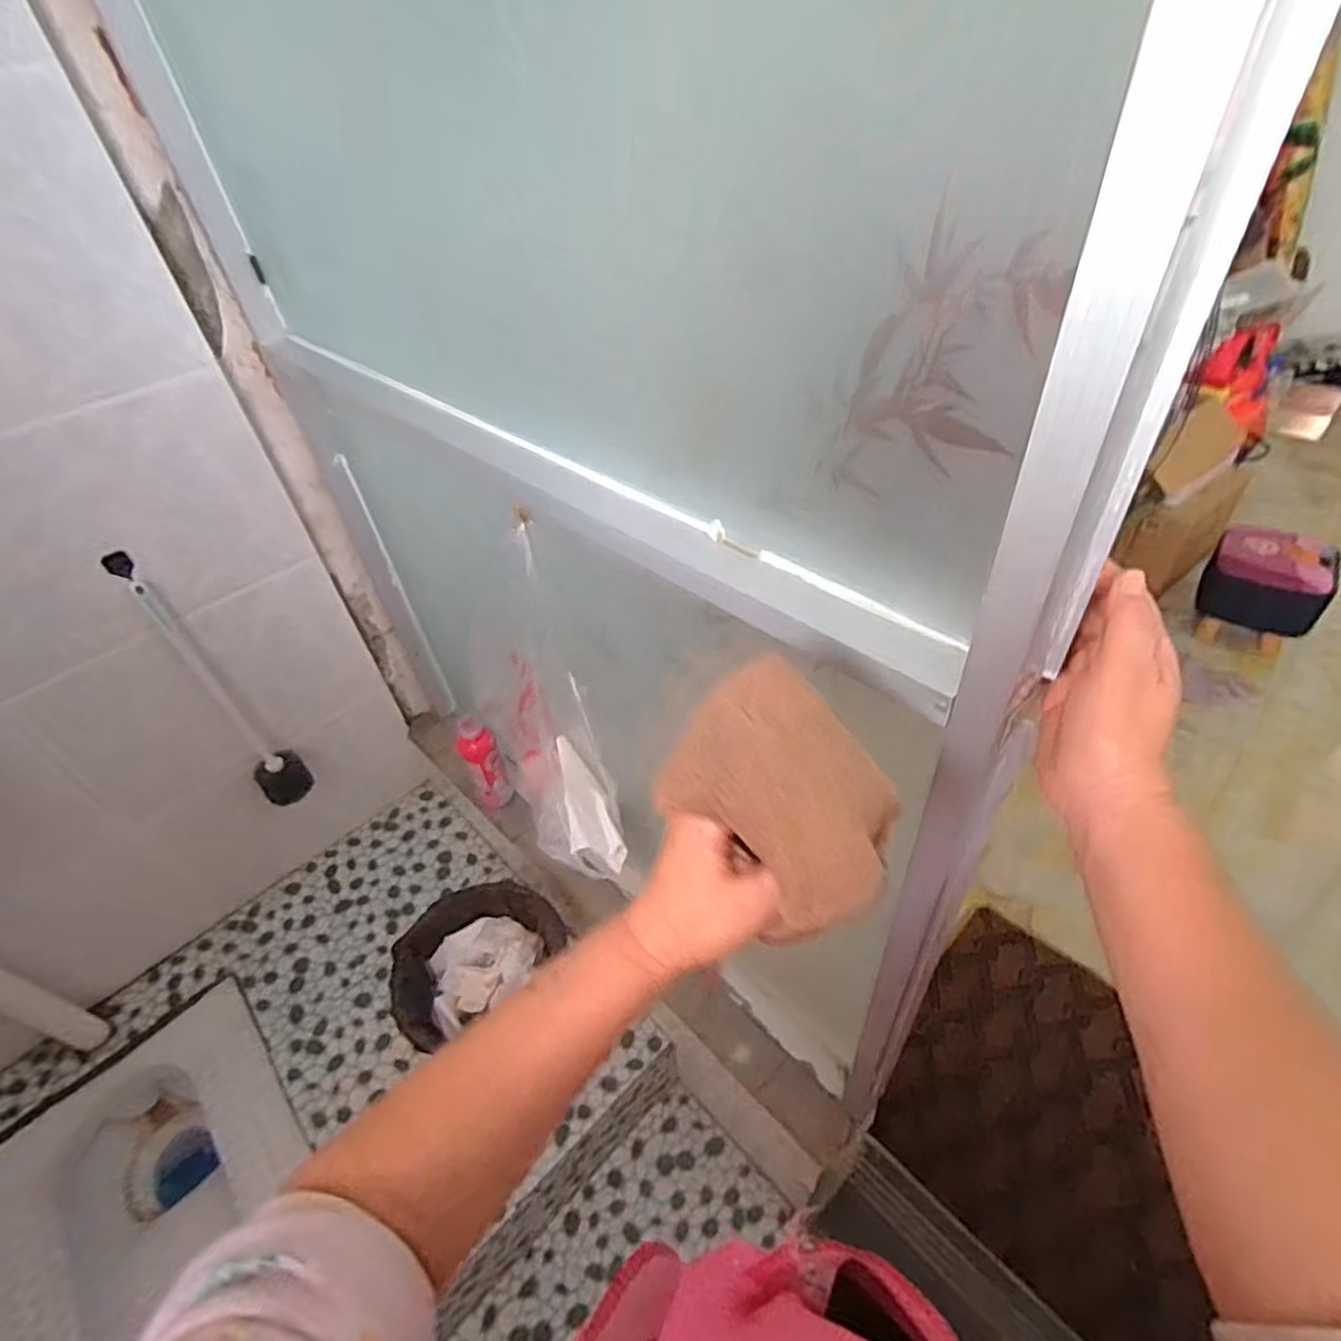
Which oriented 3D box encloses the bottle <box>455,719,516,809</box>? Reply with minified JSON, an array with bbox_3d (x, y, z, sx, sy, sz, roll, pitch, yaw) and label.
[{"bbox_3d":[-0.324,0.165,1.211,0.063,0.179,0.051,-27,48,-19],"label":"bottle"}]

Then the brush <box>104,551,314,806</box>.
[{"bbox_3d":[-0.704,0.036,1.077,0.079,0.493,0.099,-33,50,-24],"label":"brush"}]

